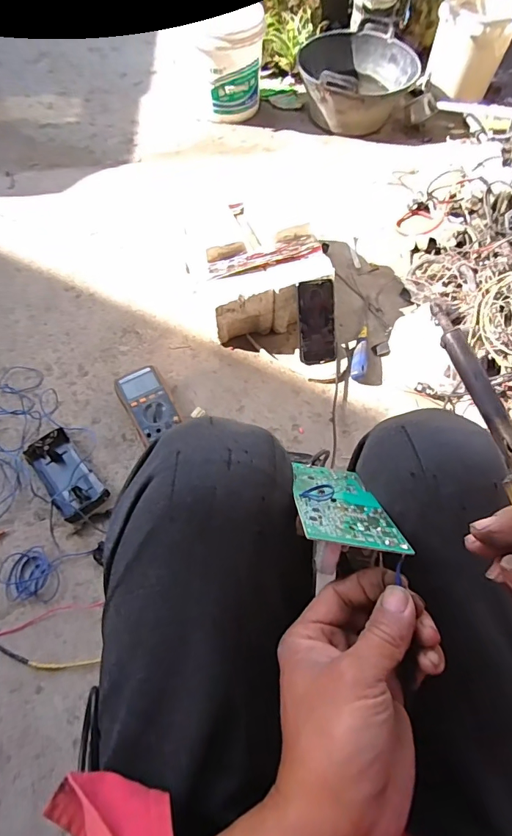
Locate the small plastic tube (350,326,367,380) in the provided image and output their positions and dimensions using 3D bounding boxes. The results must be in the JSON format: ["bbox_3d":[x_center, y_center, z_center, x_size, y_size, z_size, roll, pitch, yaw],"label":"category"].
[{"bbox_3d":[0.223,-0.141,0.902,0.030,0.033,0.141,10,61,4],"label":"small plastic tube"}]

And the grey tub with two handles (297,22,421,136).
[{"bbox_3d":[0.324,-1.096,1.366,0.363,0.195,0.339,1,61,-1],"label":"grey tub with two handles"}]

